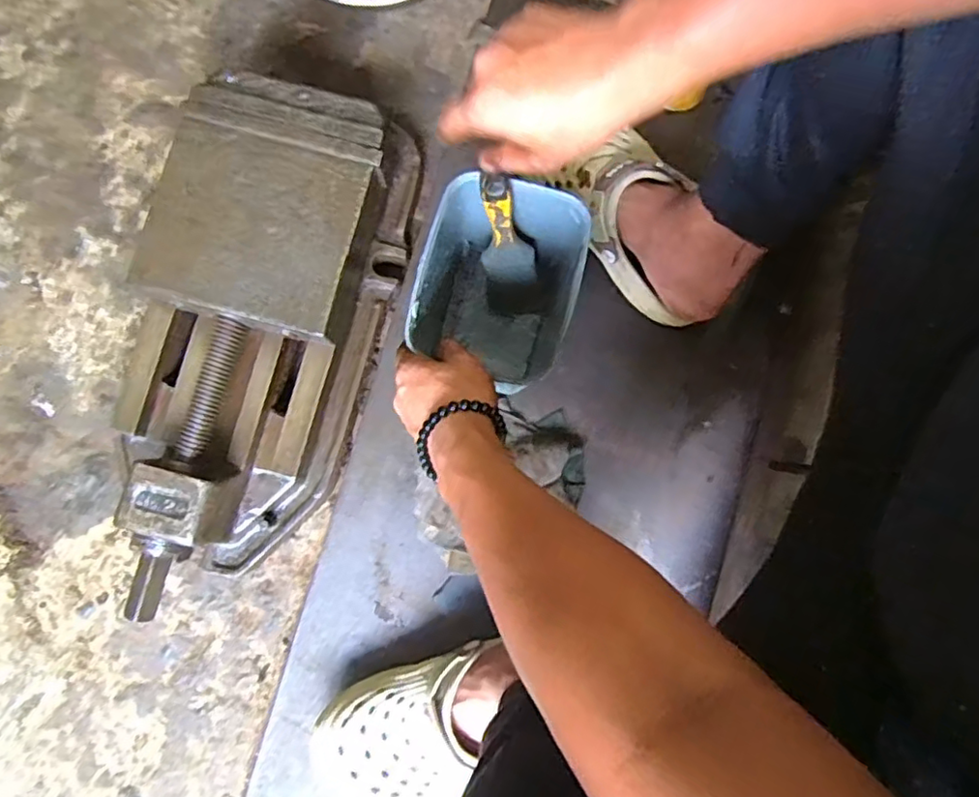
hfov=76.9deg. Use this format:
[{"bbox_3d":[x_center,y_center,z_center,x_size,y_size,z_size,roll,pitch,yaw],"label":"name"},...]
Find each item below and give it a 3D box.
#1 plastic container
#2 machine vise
[{"bbox_3d":[0.007,-0.088,0.559,0.125,0.172,0.147,12,80,3],"label":"plastic container"},{"bbox_3d":[-0.222,-0.059,0.581,0.204,0.133,0.504,17,81,2],"label":"machine vise"}]

